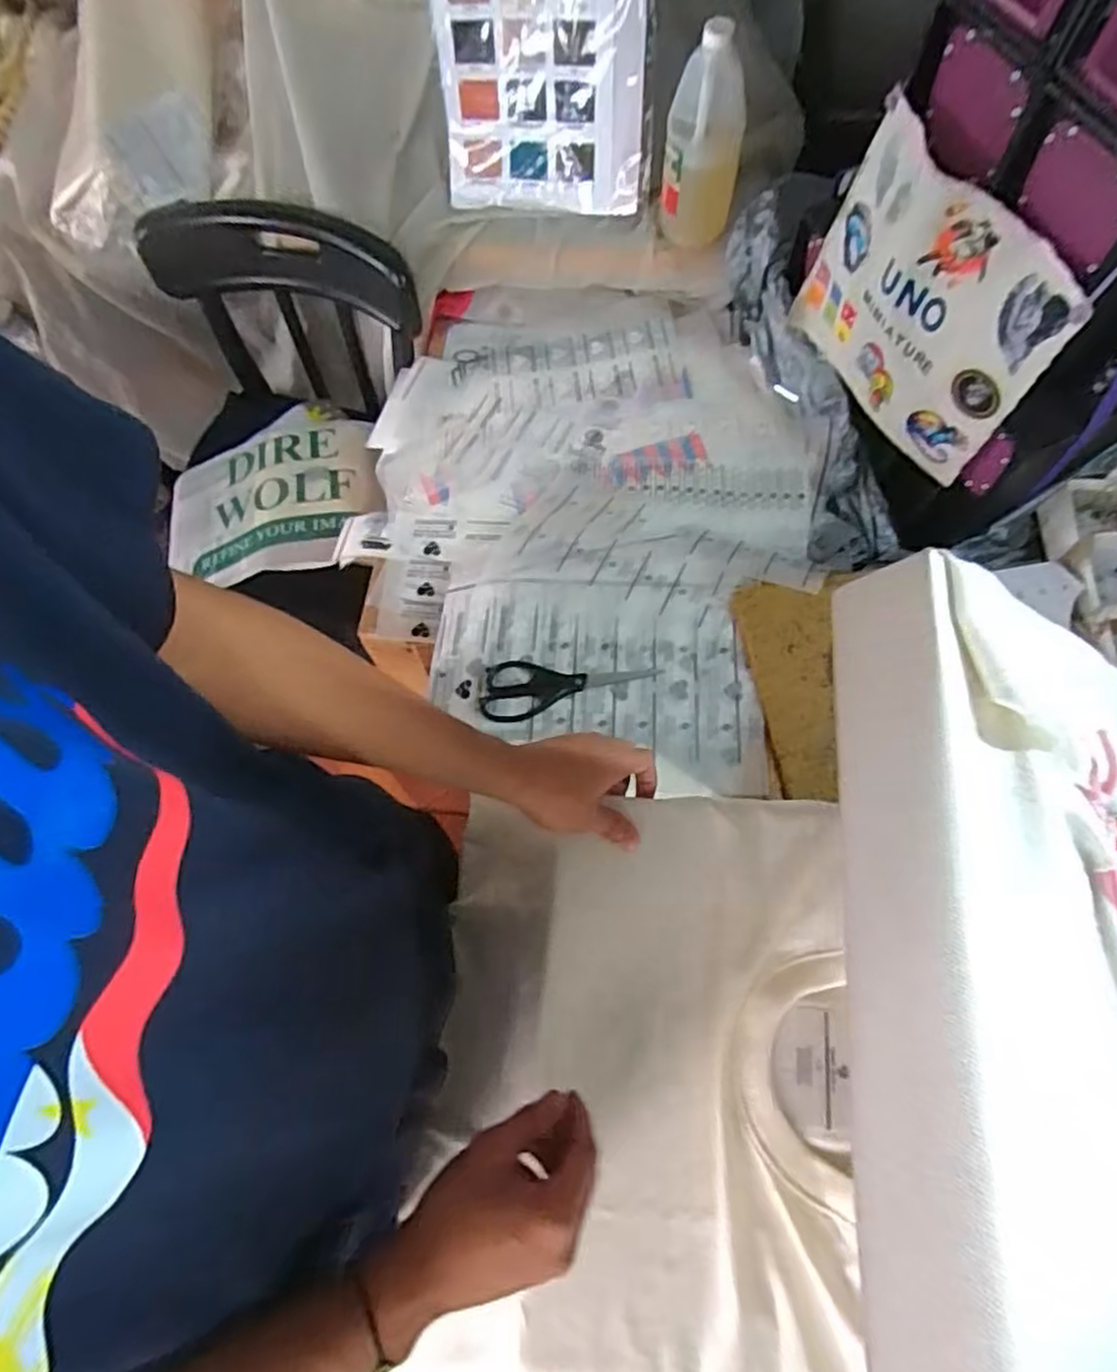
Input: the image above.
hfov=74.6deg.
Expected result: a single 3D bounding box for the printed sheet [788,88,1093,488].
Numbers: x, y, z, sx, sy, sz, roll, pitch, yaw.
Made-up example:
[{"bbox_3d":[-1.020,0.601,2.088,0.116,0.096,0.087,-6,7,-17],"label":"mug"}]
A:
[{"bbox_3d":[0.356,-0.377,0.744,0.027,0.257,0.289,-25,72,-8],"label":"printed sheet"}]

